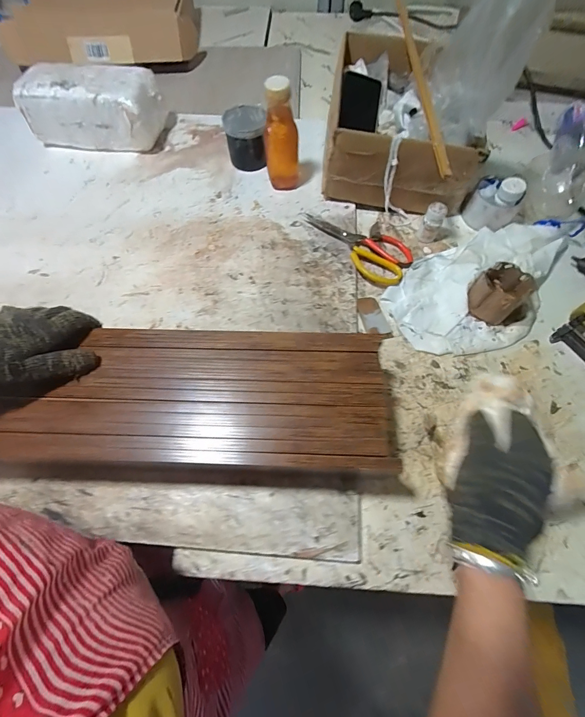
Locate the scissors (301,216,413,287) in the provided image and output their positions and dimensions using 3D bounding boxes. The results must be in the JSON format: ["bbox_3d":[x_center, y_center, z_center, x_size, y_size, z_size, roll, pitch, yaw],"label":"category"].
[{"bbox_3d":[0.108,-0.202,0.551,0.199,0.009,0.093,35,71,16],"label":"scissors"}]

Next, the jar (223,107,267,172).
[{"bbox_3d":[-0.086,-0.415,0.612,0.075,0.075,0.079,-1,66,2],"label":"jar"}]

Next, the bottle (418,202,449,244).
[{"bbox_3d":[0.236,-0.229,0.549,0.029,0.060,0.026,28,70,13],"label":"bottle"}]

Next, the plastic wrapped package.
[{"bbox_3d":[-0.385,-0.487,0.633,0.248,0.111,0.114,10,67,6],"label":"plastic wrapped package"}]

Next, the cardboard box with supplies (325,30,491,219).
[{"bbox_3d":[0.201,-0.419,0.585,0.250,0.118,0.348,8,66,6],"label":"cardboard box with supplies"}]

